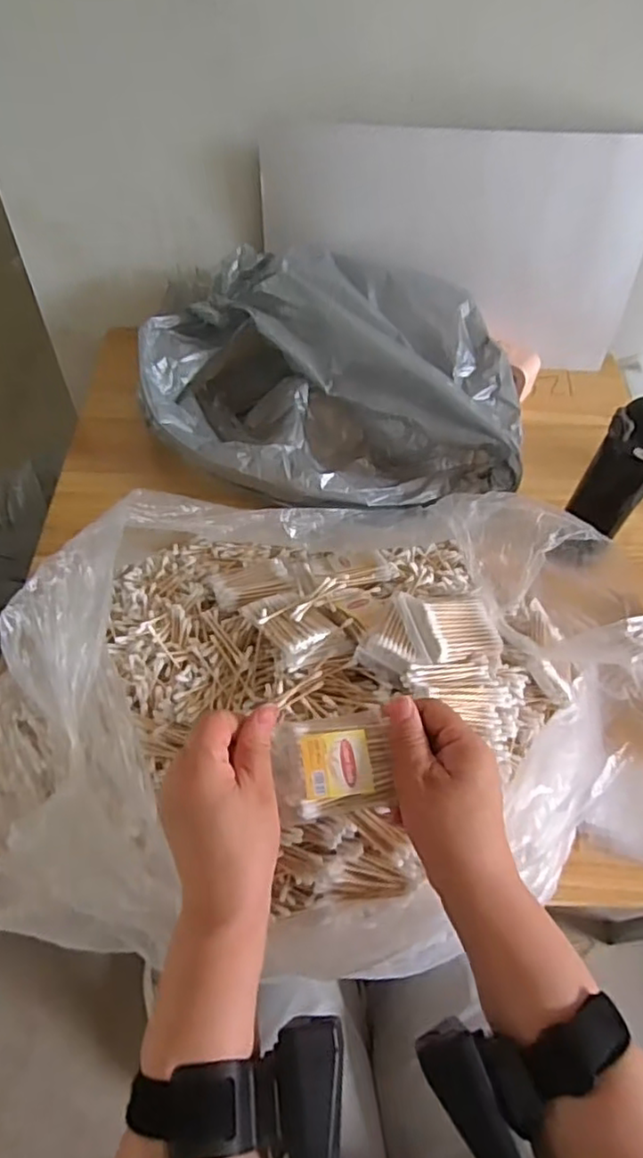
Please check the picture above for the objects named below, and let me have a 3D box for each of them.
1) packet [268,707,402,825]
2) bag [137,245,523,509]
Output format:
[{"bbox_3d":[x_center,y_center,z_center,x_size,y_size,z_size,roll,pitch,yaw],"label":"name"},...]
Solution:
[{"bbox_3d":[0.007,0.119,0.408,0.070,0.021,0.059,-9,56,-8],"label":"packet"},{"bbox_3d":[0.012,-0.236,0.769,0.455,0.184,0.305,8,55,3],"label":"bag"}]

